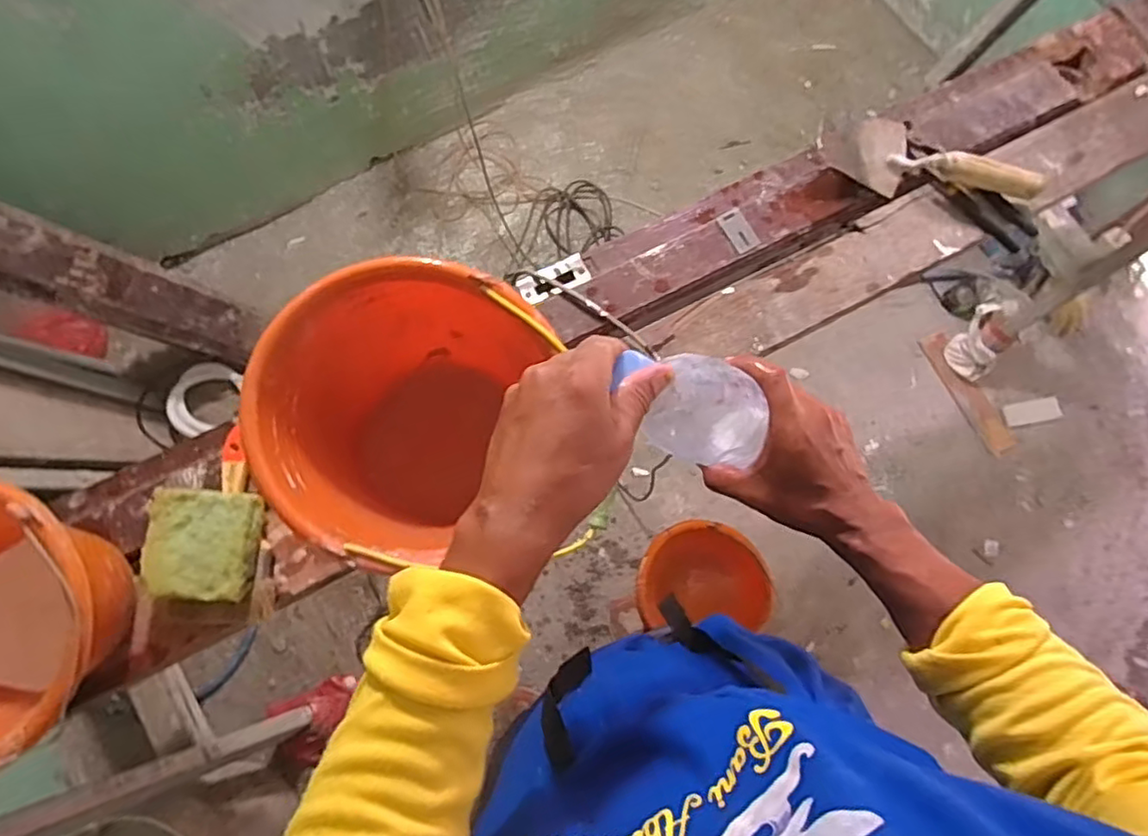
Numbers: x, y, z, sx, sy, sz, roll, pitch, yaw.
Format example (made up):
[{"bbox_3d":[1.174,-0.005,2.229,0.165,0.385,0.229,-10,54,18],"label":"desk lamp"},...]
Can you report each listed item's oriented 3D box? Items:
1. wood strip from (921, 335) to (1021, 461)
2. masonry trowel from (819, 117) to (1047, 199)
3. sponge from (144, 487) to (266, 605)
[{"bbox_3d":[0.941,-0.061,1.519,0.072,0.014,0.317,-29,85,-3],"label":"wood strip"},{"bbox_3d":[0.449,-0.322,0.814,0.267,0.062,0.091,18,75,5],"label":"masonry trowel"},{"bbox_3d":[-0.396,0.134,0.679,0.111,0.030,0.110,2,75,1],"label":"sponge"}]

